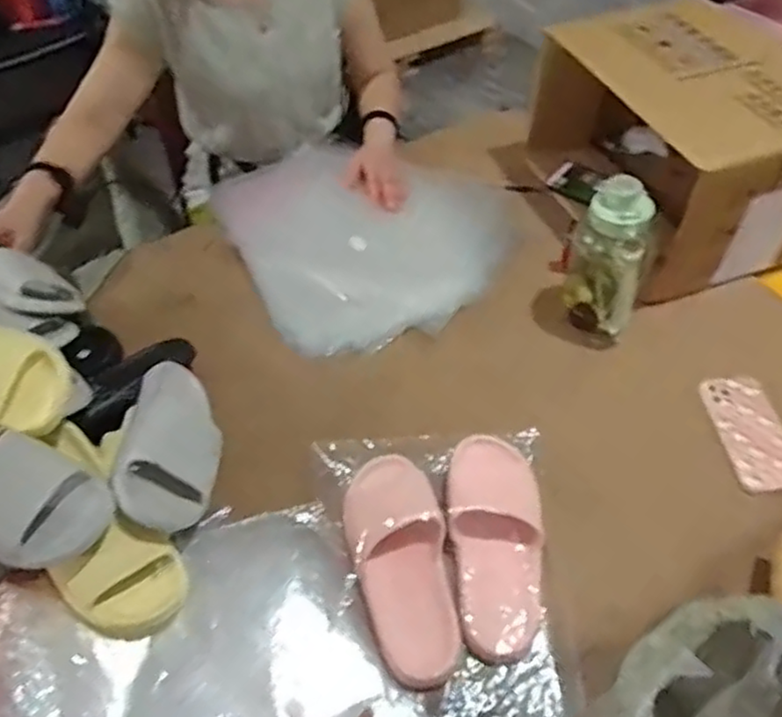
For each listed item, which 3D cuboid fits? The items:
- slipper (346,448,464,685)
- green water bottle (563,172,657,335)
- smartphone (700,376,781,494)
[{"bbox_3d":[0.010,0.220,0.767,0.102,0.061,0.256,-9,50,-6],"label":"slipper"},{"bbox_3d":[0.290,-0.132,0.923,0.097,0.196,0.079,12,52,12],"label":"green water bottle"},{"bbox_3d":[0.457,0.091,0.879,0.083,0.013,0.169,-2,50,1],"label":"smartphone"}]

